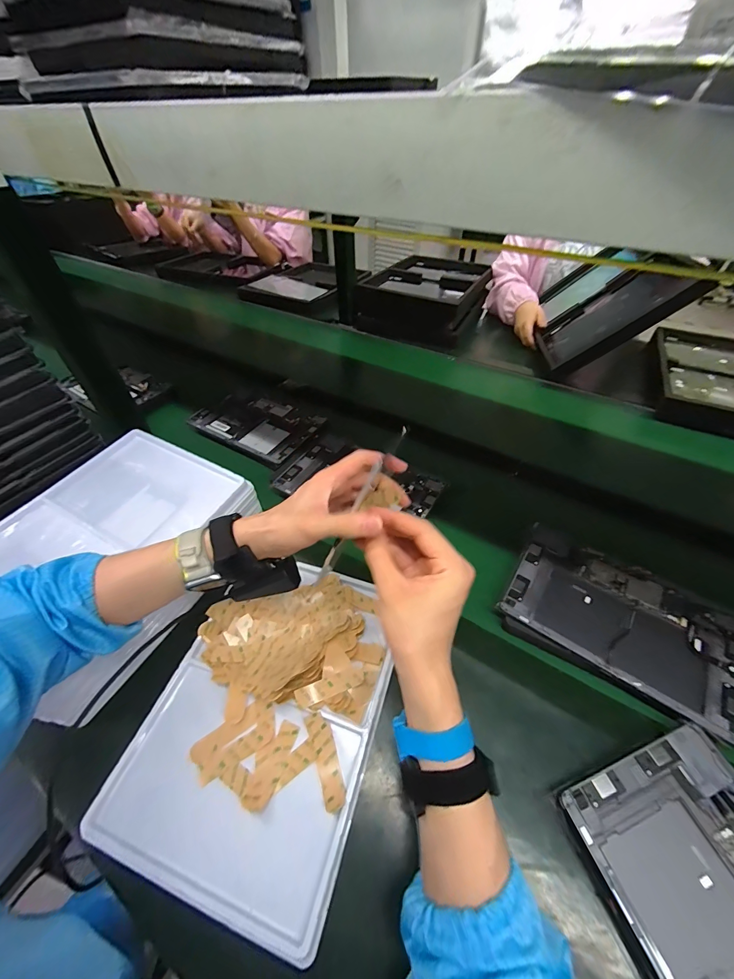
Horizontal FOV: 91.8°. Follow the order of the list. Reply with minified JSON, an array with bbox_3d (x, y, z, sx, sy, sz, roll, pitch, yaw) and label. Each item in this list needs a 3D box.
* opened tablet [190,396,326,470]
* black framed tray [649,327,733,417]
[{"bbox_3d":[-0.226,-0.133,0.724,0.247,0.014,0.147,22,52,22],"label":"opened tablet"},{"bbox_3d":[0.867,-0.269,0.836,0.322,0.045,0.467,23,52,20],"label":"black framed tray"}]

